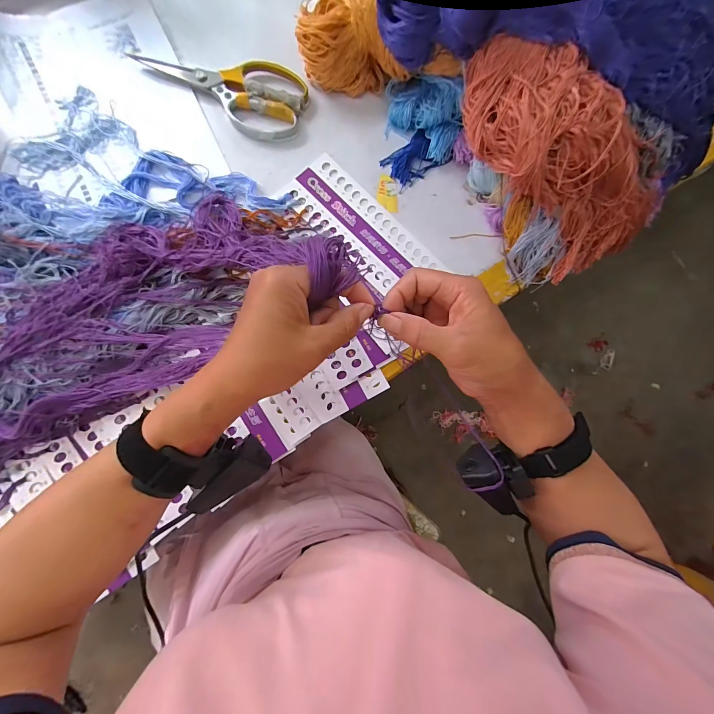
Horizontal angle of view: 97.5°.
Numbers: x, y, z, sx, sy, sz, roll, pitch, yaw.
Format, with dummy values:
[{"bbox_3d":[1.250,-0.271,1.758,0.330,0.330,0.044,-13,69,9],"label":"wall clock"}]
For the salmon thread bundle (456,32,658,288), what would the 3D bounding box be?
[{"bbox_3d":[0.216,-0.212,0.335,0.268,0.088,0.132,42,82,-12],"label":"salmon thread bundle"}]

